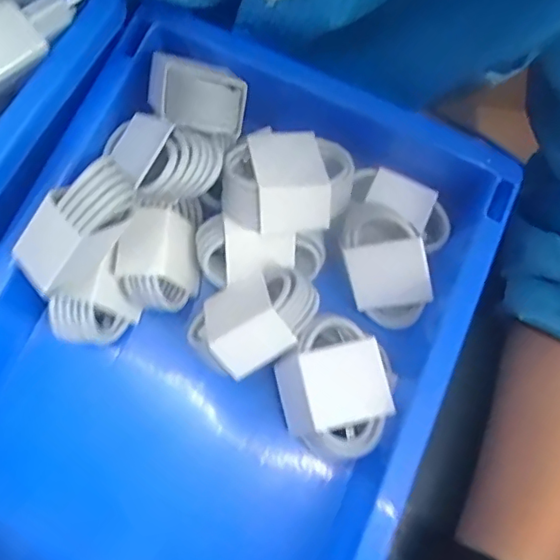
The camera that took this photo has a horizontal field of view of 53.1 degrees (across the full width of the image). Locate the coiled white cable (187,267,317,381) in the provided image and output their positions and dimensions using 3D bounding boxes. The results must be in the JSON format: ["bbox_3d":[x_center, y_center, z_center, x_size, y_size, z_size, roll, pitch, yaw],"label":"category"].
[{"bbox_3d":[-0.014,0.018,0.272,0.060,0.029,0.044,-32,79,-10],"label":"coiled white cable"}]

